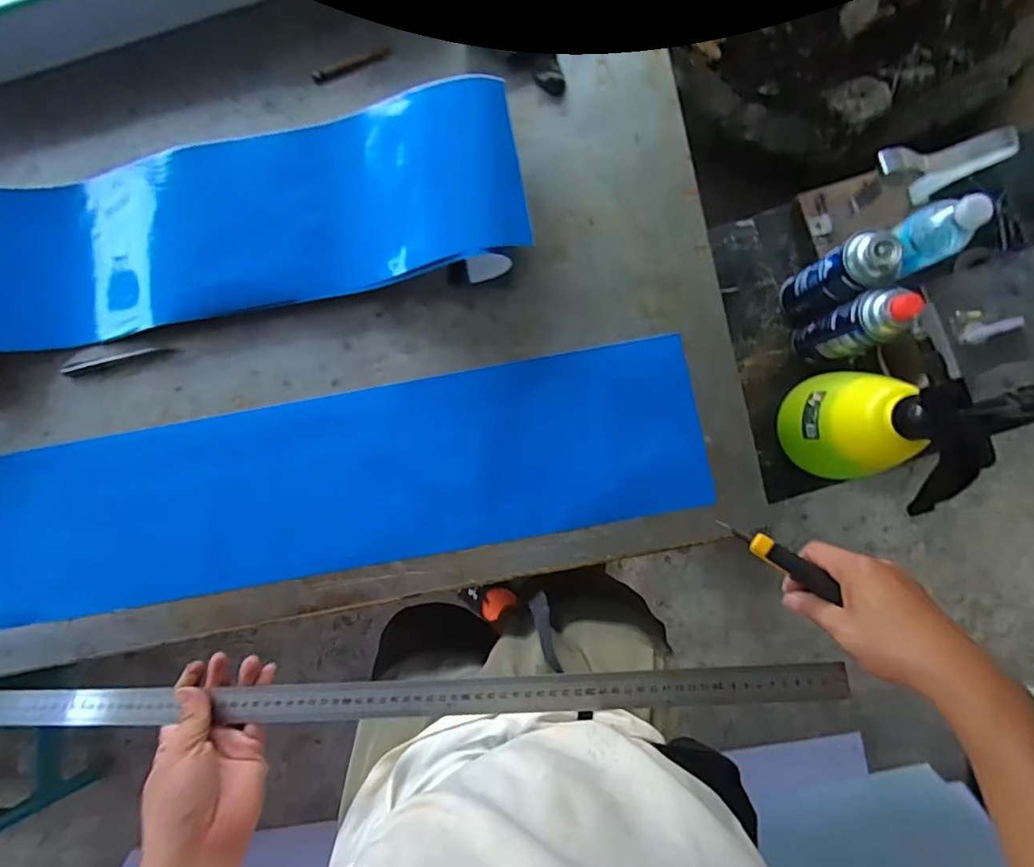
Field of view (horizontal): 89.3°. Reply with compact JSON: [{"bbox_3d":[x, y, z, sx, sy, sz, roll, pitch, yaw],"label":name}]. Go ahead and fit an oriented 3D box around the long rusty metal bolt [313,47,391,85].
[{"bbox_3d":[-0.196,-0.438,0.622,0.095,0.008,0.012,-21,87,0],"label":"long rusty metal bolt"}]

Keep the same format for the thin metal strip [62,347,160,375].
[{"bbox_3d":[-0.466,-0.085,0.599,0.117,0.008,0.010,-12,87,1],"label":"thin metal strip"}]

